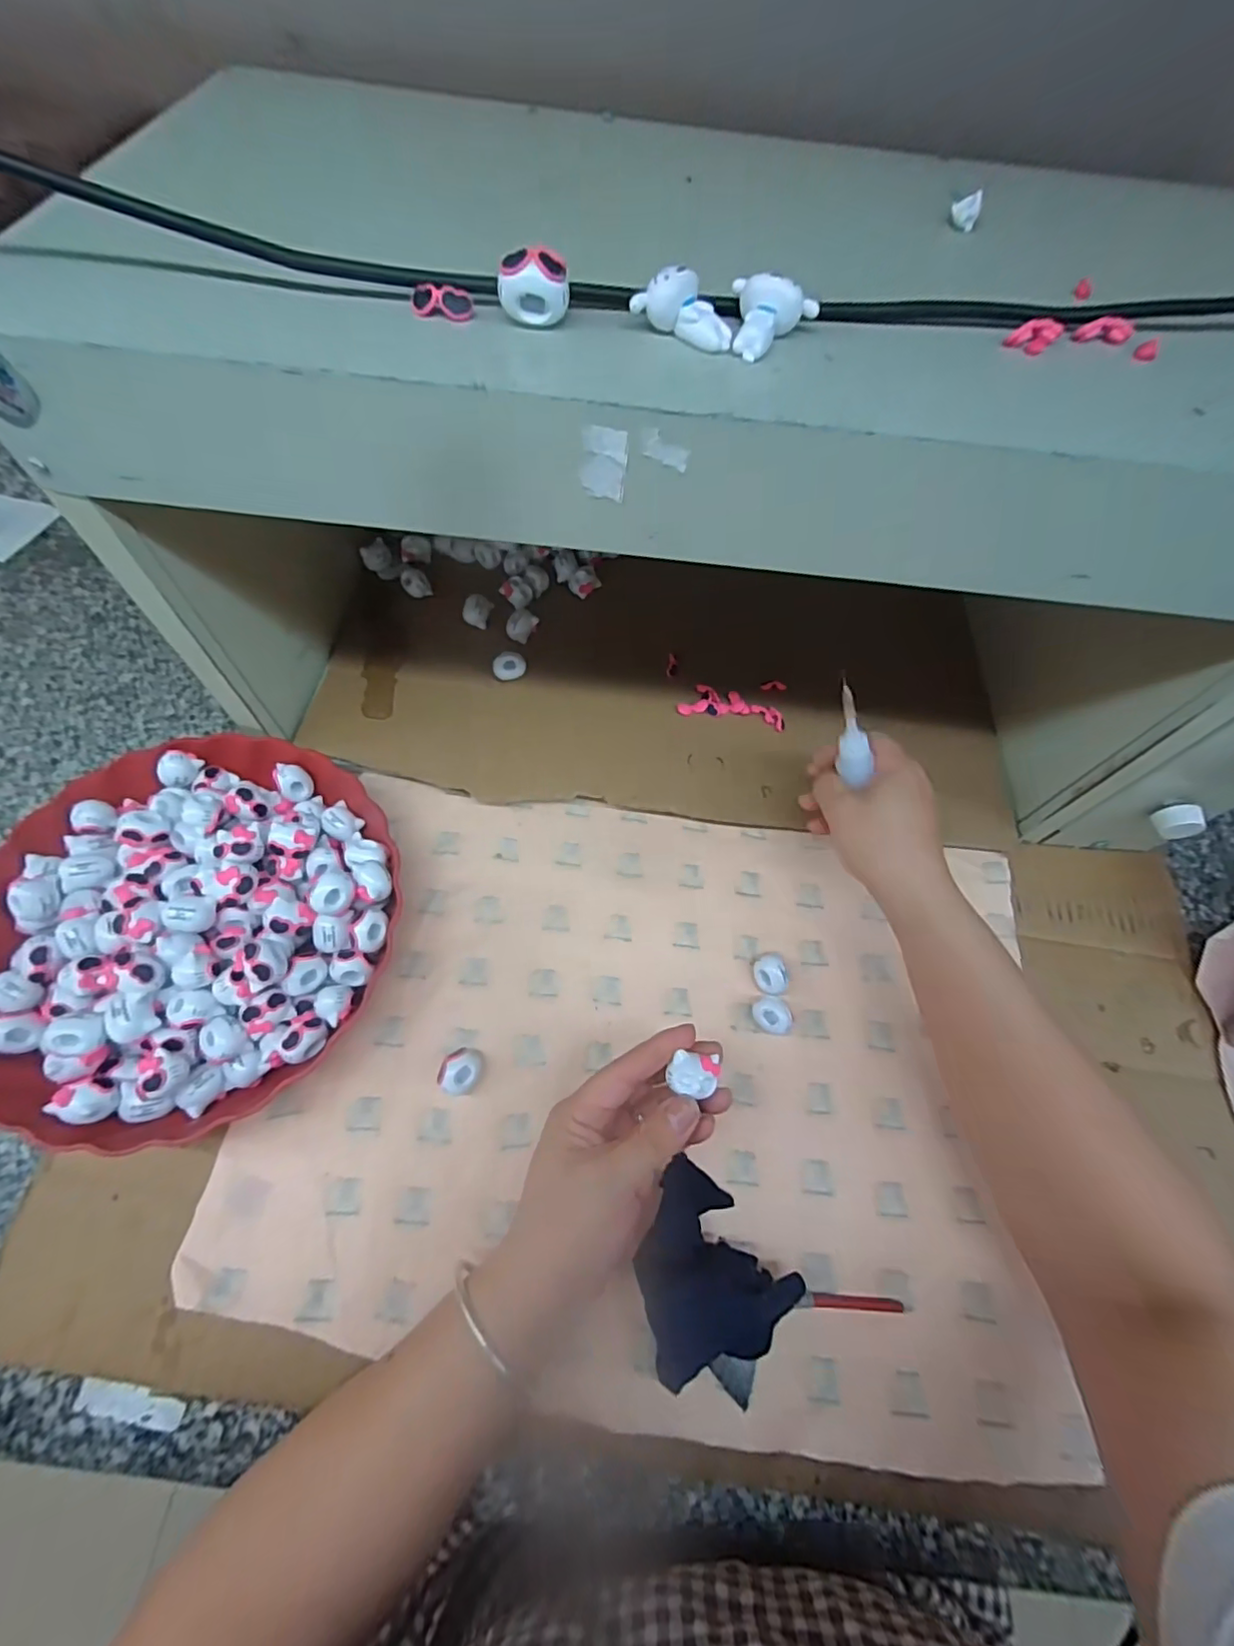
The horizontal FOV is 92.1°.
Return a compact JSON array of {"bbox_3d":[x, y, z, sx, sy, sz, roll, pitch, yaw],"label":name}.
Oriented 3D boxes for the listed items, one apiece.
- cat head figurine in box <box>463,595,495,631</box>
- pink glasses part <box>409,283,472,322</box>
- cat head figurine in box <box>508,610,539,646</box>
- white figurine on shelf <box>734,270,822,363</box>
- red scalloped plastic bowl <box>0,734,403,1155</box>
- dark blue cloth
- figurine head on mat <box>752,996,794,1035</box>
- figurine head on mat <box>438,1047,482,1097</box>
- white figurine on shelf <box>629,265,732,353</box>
[{"bbox_3d":[-0.118,-0.179,0.501,0.022,0.018,0.022,20,67,8],"label":"cat head figurine in box"},{"bbox_3d":[-0.066,-0.197,0.224,0.022,0.009,0.008,9,66,4],"label":"pink glasses part"},{"bbox_3d":[-0.080,-0.166,0.497,0.021,0.016,0.025,32,70,13],"label":"cat head figurine in box"},{"bbox_3d":[0.059,-0.192,0.225,0.032,0.015,0.031,14,67,6],"label":"white figurine on shelf"},{"bbox_3d":[-0.259,0.057,0.366,0.234,0.071,0.234,0,66,0],"label":"red scalloped plastic bowl"},{"bbox_3d":[0.046,0.241,0.312,0.077,0.028,0.080,36,71,14],"label":"dark blue cloth"},{"bbox_3d":[0.100,0.124,0.384,0.023,0.017,0.023,-3,66,-1],"label":"figurine head on mat"},{"bbox_3d":[-0.093,0.148,0.354,0.021,0.022,0.025,6,66,3],"label":"figurine head on mat"},{"bbox_3d":[0.026,-0.194,0.223,0.038,0.016,0.016,20,67,8],"label":"white figurine on shelf"}]

